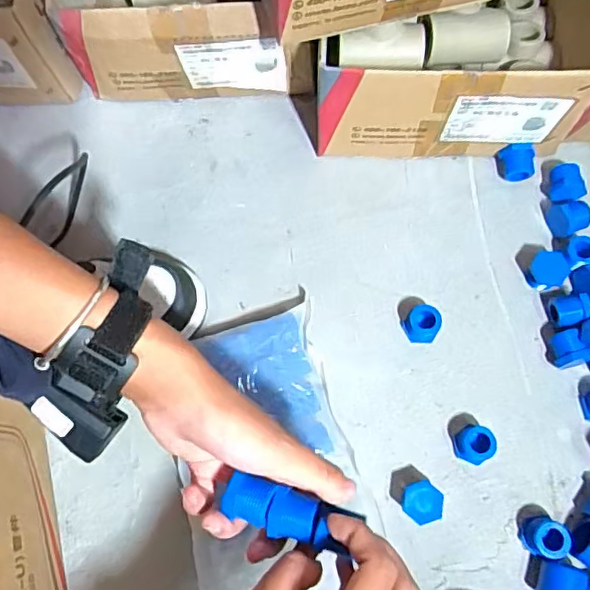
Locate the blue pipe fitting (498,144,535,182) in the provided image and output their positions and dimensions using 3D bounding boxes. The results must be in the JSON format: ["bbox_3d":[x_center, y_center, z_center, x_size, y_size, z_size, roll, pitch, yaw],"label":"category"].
[{"bbox_3d":[0.199,-0.117,0.515,0.026,0.028,0.027,-6,72,1],"label":"blue pipe fitting"}]

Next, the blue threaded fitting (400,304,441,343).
[{"bbox_3d":[0.105,0.024,0.473,0.026,0.024,0.027,-21,72,-4],"label":"blue threaded fitting"}]

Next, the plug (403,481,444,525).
[{"bbox_3d":[0.094,0.156,0.431,0.029,0.028,0.027,34,77,12],"label":"plug"}]

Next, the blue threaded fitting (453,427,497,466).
[{"bbox_3d":[0.137,0.115,0.439,0.025,0.025,0.027,-8,72,0],"label":"blue threaded fitting"}]

